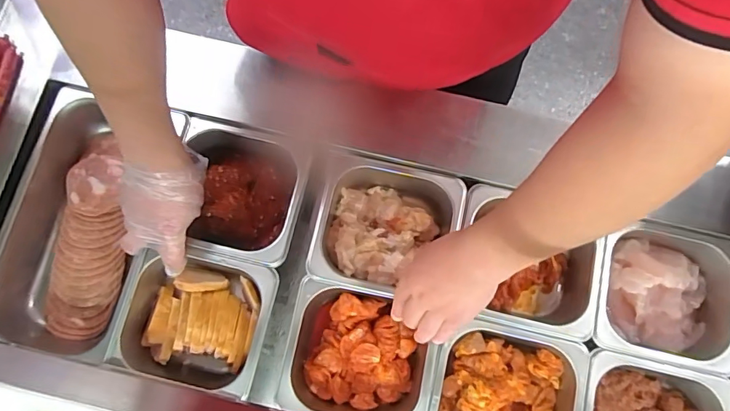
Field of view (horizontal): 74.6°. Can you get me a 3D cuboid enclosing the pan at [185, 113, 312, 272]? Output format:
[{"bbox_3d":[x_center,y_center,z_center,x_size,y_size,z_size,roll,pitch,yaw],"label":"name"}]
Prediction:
[{"bbox_3d":[-0.158,-0.020,0.624,0.160,0.065,0.176,12,77,2],"label":"pan"}]

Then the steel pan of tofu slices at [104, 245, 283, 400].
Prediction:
[{"bbox_3d":[-0.204,0.143,0.596,0.170,0.078,0.158,14,77,2],"label":"steel pan of tofu slices"}]

